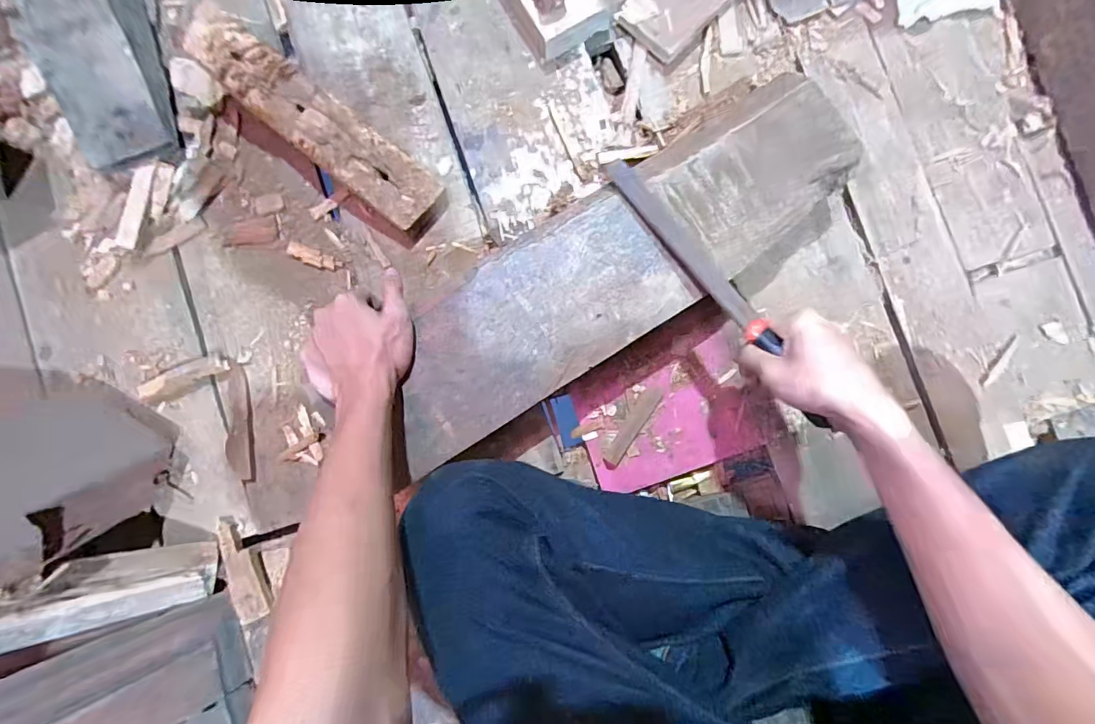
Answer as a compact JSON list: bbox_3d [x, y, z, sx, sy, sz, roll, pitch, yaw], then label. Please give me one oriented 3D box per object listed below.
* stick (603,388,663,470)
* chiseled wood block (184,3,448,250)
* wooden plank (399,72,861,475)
[{"bbox_3d":[0.094,0.072,0.519,0.016,0.007,0.102,34,89,2],"label":"stick"},{"bbox_3d":[-0.246,-0.242,0.503,0.286,0.075,0.085,37,89,2],"label":"chiseled wood block"},{"bbox_3d":[0.064,-0.093,0.449,0.501,0.022,0.141,-36,88,-2],"label":"wooden plank"}]

